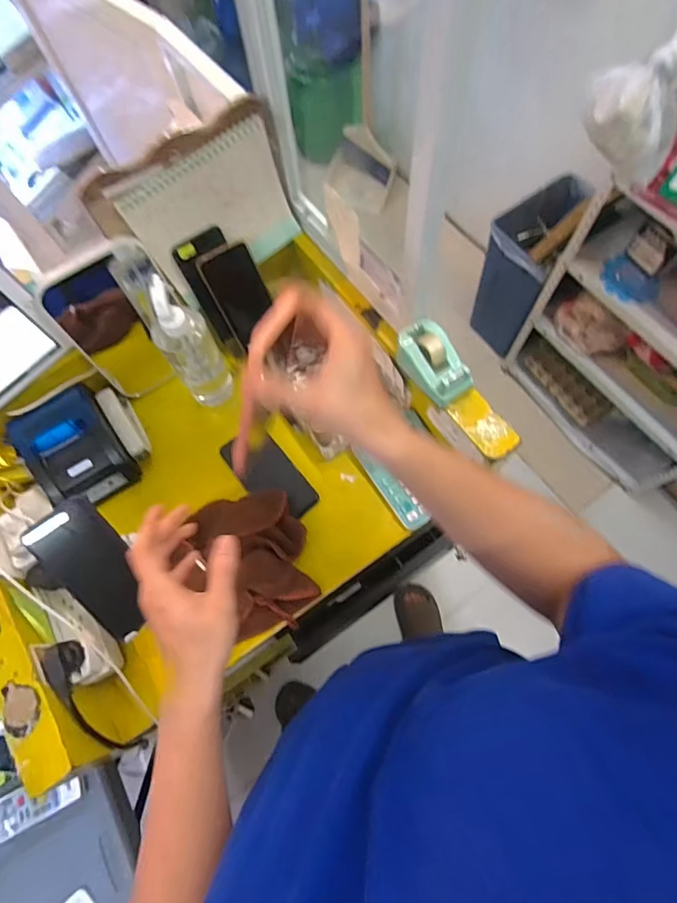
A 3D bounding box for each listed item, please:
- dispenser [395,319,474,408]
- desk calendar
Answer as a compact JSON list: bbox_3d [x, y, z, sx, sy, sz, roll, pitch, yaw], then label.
[{"bbox_3d":[0.117,-0.109,0.584,0.057,0.047,0.104,-31,72,-8],"label":"dispenser"},{"bbox_3d":[-0.173,-0.308,0.614,0.242,0.176,0.056,-29,72,-7],"label":"desk calendar"}]

